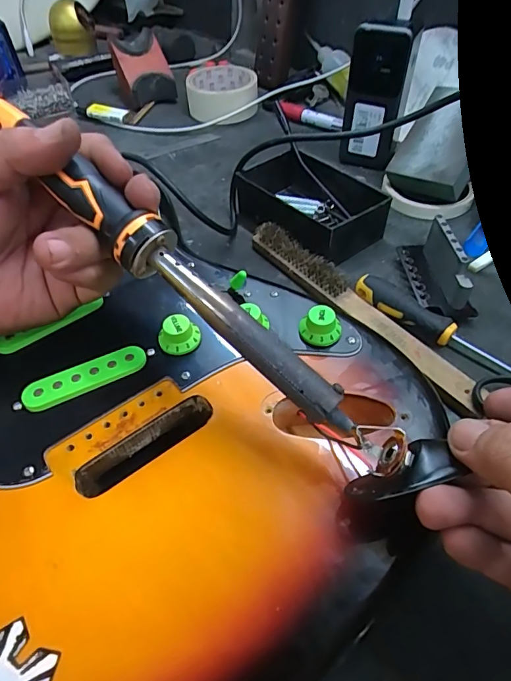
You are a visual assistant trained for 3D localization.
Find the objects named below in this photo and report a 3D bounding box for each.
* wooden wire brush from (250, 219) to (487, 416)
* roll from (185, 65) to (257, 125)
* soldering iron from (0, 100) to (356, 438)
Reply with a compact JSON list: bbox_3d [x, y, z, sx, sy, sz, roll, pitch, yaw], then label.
[{"bbox_3d":[0.074,-0.030,0.342,0.023,0.021,0.228,-31,55,-21],"label":"wooden wire brush"},{"bbox_3d":[-0.044,-0.320,0.581,0.090,0.034,0.107,-11,50,-5],"label":"roll"},{"bbox_3d":[-0.049,-0.041,0.212,0.240,0.019,0.022,41,61,9],"label":"soldering iron"}]

